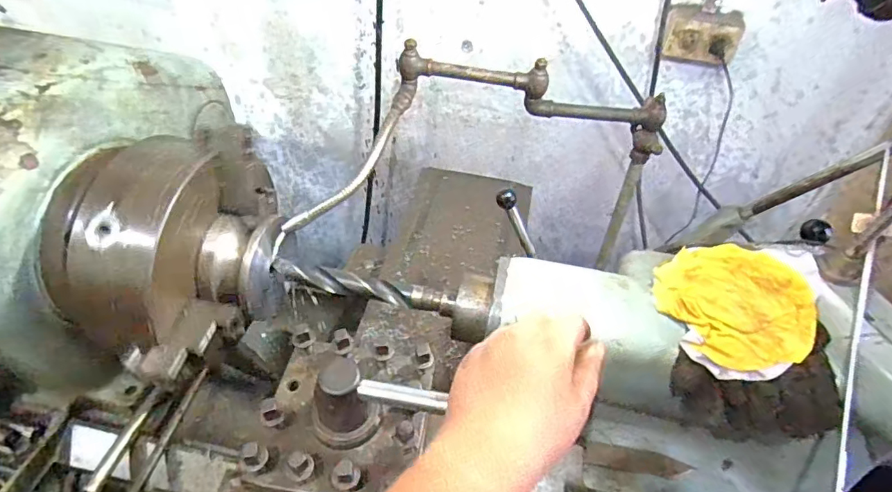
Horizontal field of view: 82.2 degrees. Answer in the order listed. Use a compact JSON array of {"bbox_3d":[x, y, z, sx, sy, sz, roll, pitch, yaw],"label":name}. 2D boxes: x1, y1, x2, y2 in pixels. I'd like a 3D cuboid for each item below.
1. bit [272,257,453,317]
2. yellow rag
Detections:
[{"bbox_3d":[-0.097,0.049,0.602,0.221,0.023,0.026,12,46,6],"label":"bit"},{"bbox_3d":[0.298,0.053,0.522,0.137,0.032,0.144,-22,52,-24],"label":"yellow rag"}]

